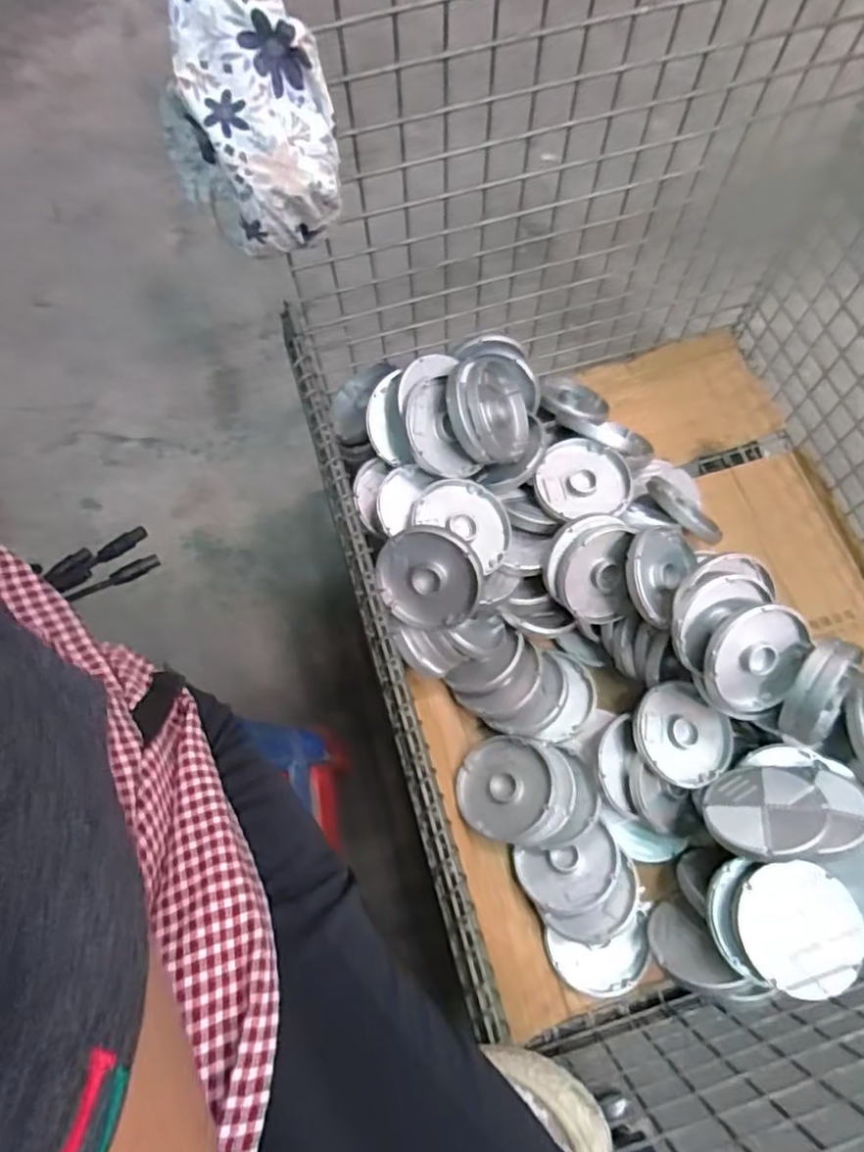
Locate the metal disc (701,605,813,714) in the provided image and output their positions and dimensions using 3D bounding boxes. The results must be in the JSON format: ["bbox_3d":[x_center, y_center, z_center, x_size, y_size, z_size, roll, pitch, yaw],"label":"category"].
[{"bbox_3d":[0.407,0.103,0.812,0.133,0.020,0.144,-4,107,-13],"label":"metal disc"}]

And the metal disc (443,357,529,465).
[{"bbox_3d":[0.084,-0.231,0.899,0.040,0.162,0.149,-10,93,41],"label":"metal disc"}]

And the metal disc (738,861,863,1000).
[{"bbox_3d":[0.419,0.399,0.731,0.133,0.009,0.131,-1,70,2],"label":"metal disc"}]

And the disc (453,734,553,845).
[{"bbox_3d":[0.101,0.293,0.897,0.137,0.010,0.133,-12,51,16],"label":"disc"}]

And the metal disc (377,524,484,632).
[{"bbox_3d":[-0.002,0.008,0.826,0.134,0.013,0.142,5,113,11],"label":"metal disc"}]

